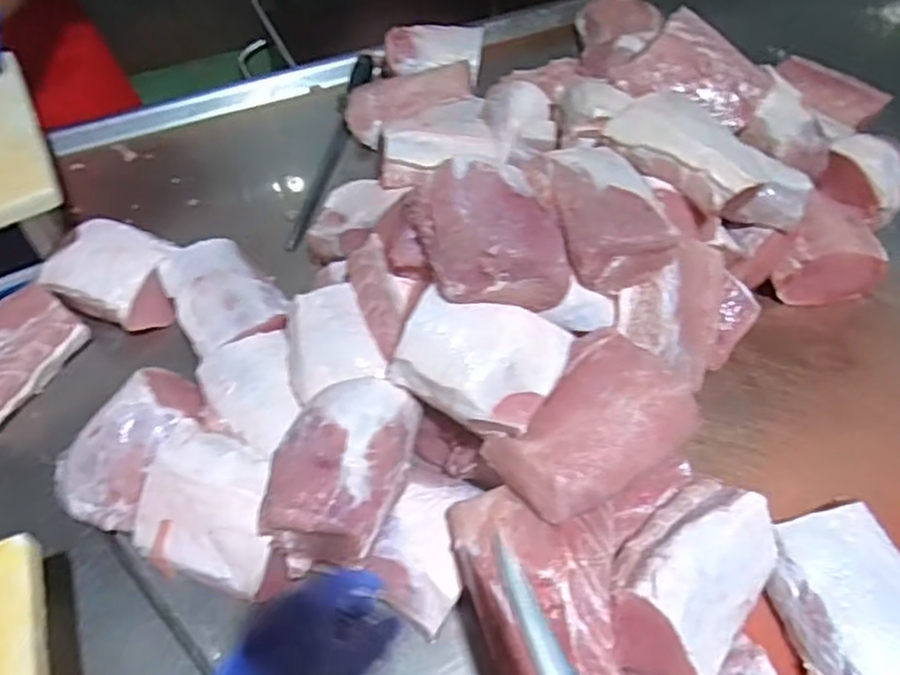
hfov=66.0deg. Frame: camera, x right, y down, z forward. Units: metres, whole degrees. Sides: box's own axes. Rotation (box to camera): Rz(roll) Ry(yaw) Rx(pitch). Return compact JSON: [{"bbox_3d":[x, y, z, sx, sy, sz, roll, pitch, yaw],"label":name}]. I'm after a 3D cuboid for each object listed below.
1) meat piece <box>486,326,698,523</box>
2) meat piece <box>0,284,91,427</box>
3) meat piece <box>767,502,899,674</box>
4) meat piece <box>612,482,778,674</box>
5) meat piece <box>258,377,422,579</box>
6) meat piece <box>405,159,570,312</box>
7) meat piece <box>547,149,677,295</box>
[{"bbox_3d":[0.125,0.079,0.609,0.175,0.057,0.124,-37,58,-24],"label":"meat piece"},{"bbox_3d":[-0.510,0.024,0.793,0.118,0.064,0.164,24,57,21],"label":"meat piece"},{"bbox_3d":[0.348,0.226,0.593,0.124,0.041,0.156,-14,52,-8],"label":"meat piece"},{"bbox_3d":[0.204,0.203,0.583,0.106,0.071,0.172,35,61,27],"label":"meat piece"},{"bbox_3d":[-0.103,0.116,0.636,0.114,0.068,0.171,13,53,14],"label":"meat piece"},{"bbox_3d":[0.040,-0.102,0.667,0.133,0.077,0.140,-12,52,-6],"label":"meat piece"},{"bbox_3d":[0.156,-0.131,0.707,0.111,0.060,0.162,-11,52,-6],"label":"meat piece"}]

